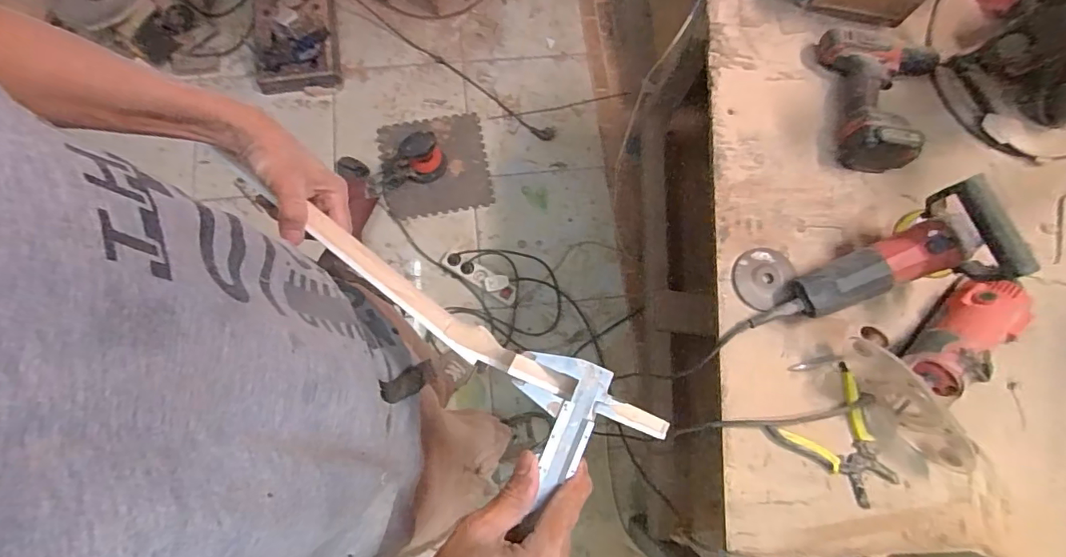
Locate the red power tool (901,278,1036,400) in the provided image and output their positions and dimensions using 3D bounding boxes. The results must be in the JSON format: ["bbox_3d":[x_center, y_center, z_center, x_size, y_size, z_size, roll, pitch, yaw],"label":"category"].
[{"bbox_3d":[0.556,0.065,0.622,0.185,0.066,0.074,-41,80,-10],"label":"red power tool"}]

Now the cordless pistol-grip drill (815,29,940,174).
[{"bbox_3d":[0.506,-0.263,0.725,0.174,0.071,0.205,14,76,2],"label":"cordless pistol-grip drill"}]

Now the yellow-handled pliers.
[{"bbox_3d":[0.396,0.212,0.634,0.140,0.012,0.145,-34,79,-9],"label":"yellow-handled pliers"}]

